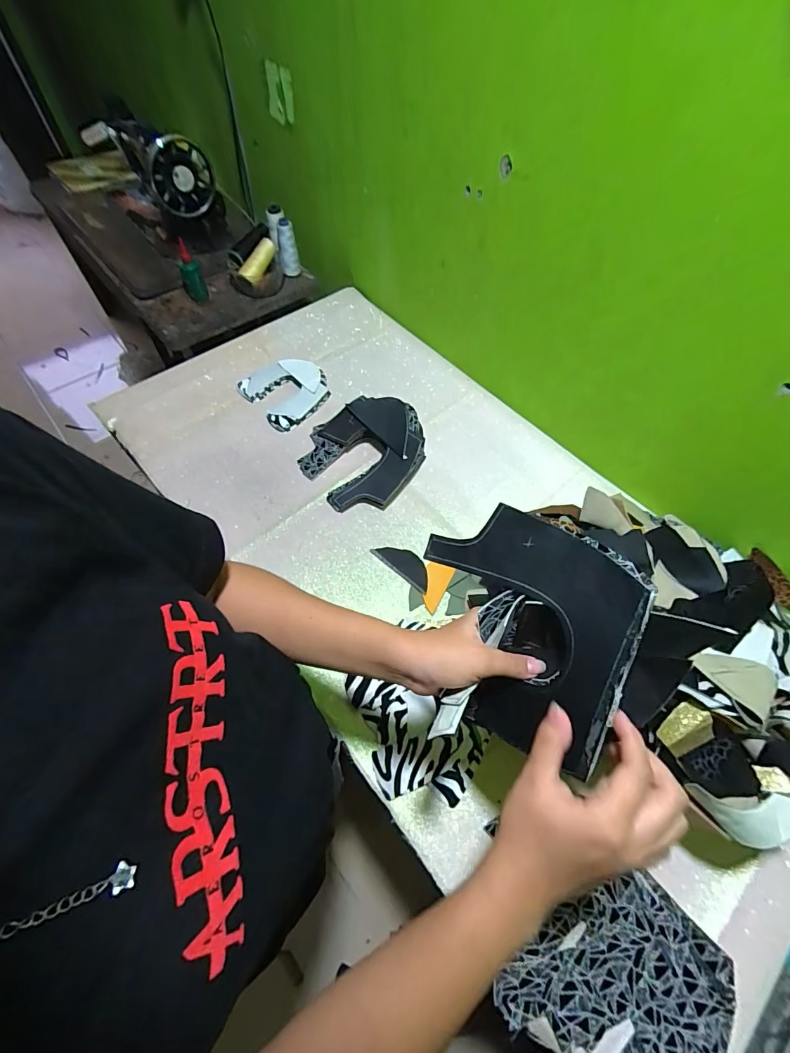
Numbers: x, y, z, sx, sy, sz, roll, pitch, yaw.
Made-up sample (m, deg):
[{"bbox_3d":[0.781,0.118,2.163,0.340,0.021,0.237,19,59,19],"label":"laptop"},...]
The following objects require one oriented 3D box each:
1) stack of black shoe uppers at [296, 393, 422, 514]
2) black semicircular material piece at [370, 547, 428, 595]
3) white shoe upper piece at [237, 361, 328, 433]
[{"bbox_3d":[-0.050,-0.127,0.716,0.210,0.066,0.192,-16,62,-12],"label":"stack of black shoe uppers"},{"bbox_3d":[0.015,0.057,0.643,0.103,0.006,0.042,36,64,16],"label":"black semicircular material piece"},{"bbox_3d":[-0.204,-0.265,0.804,0.146,0.023,0.149,-37,69,-21],"label":"white shoe upper piece"}]

